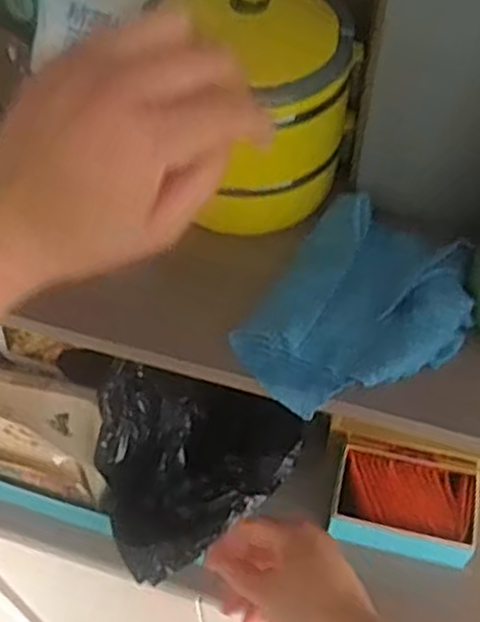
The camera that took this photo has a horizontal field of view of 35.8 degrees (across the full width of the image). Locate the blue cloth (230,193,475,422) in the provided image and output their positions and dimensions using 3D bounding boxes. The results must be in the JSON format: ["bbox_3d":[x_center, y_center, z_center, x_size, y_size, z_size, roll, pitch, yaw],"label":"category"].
[{"bbox_3d":[0.082,0.001,0.501,0.124,0.040,0.149,30,60,22],"label":"blue cloth"}]

